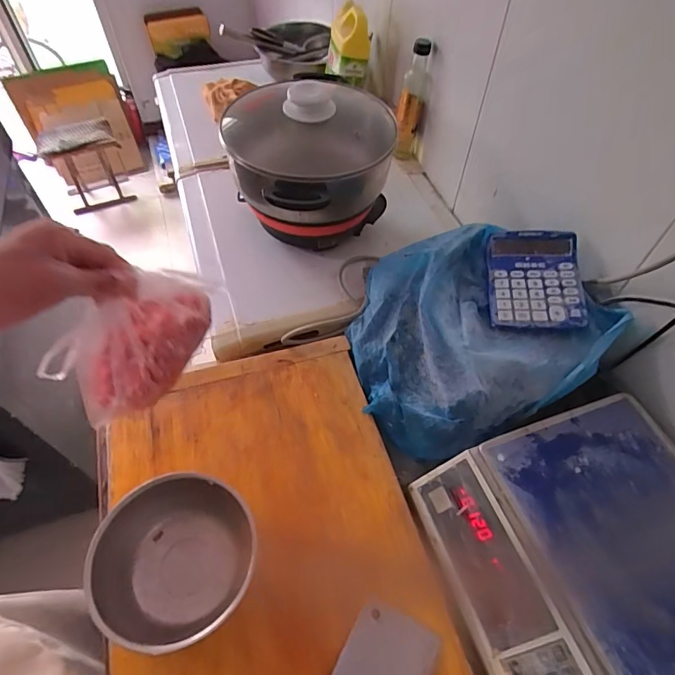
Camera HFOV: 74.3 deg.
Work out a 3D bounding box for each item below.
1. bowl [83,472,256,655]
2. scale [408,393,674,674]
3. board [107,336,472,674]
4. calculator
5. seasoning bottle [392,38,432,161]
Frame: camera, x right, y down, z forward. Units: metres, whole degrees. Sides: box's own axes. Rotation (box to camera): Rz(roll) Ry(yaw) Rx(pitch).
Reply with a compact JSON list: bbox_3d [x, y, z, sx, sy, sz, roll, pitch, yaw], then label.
[{"bbox_3d":[-0.179,0.239,0.488,0.154,0.080,0.161,0,54,0],"label":"bowl"},{"bbox_3d":[0.291,0.256,0.493,0.298,0.095,0.320,-16,55,-12],"label":"scale"},{"bbox_3d":[-0.074,0.257,0.508,0.350,0.031,0.562,-14,55,-11],"label":"board"},{"bbox_3d":[0.266,-0.079,0.601,0.119,0.015,0.147,2,64,10],"label":"calculator"},{"bbox_3d":[0.159,-0.494,0.955,0.062,0.245,0.064,17,55,12],"label":"seasoning bottle"}]

